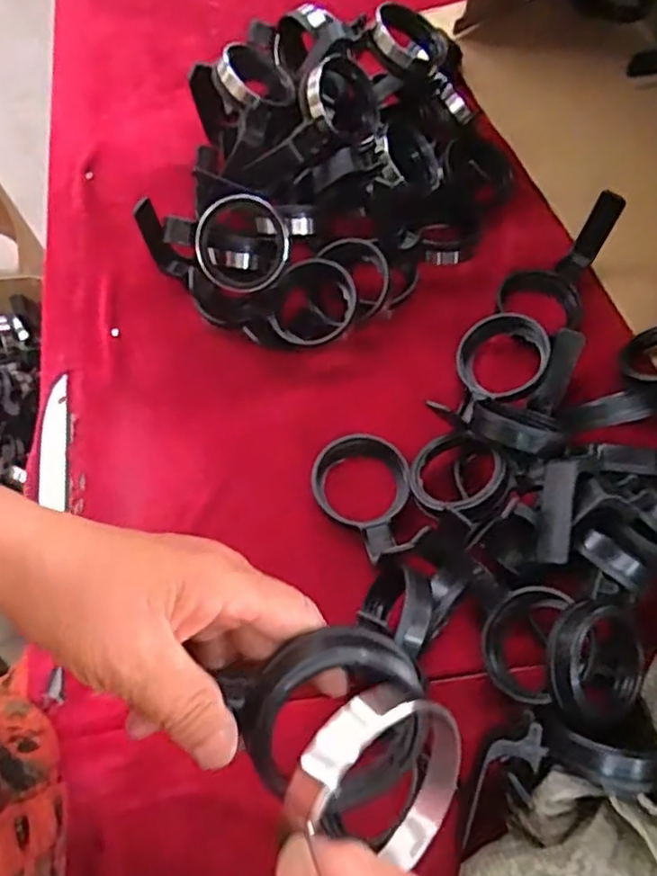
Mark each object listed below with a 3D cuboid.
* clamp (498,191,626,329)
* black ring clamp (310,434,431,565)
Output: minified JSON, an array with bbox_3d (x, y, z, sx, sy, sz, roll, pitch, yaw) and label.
[{"bbox_3d":[0.208,-0.142,0.587,0.125,0.046,0.071,-48,69,14],"label":"clamp"},{"bbox_3d":[0.026,0.040,0.496,0.066,0.023,0.095,-14,65,-9],"label":"black ring clamp"}]

